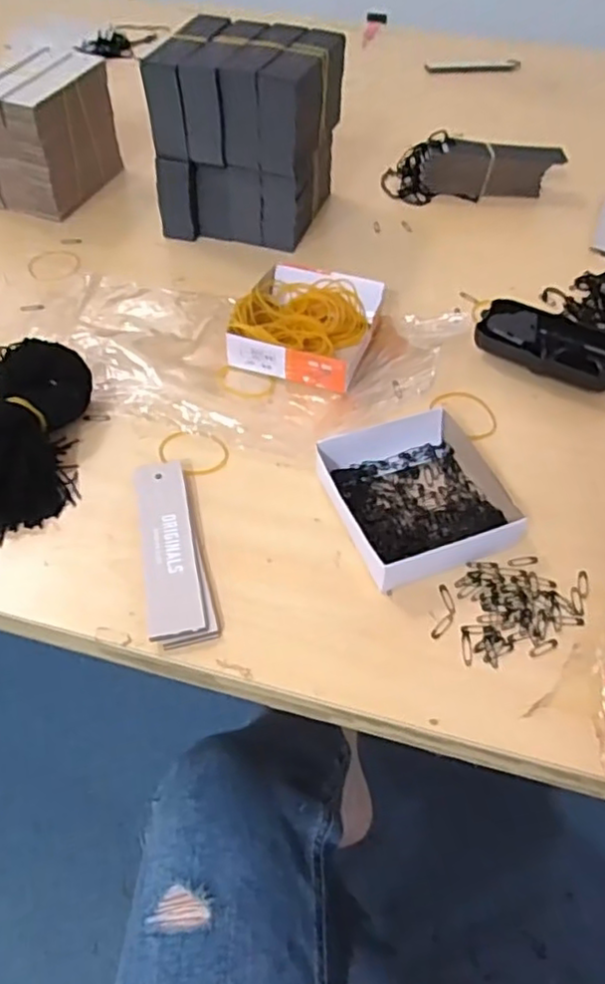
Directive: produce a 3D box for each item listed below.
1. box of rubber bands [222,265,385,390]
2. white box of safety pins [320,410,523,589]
[{"bbox_3d":[0.005,-0.135,0.524,0.107,0.032,0.121,18,53,11],"label":"box of rubber bands"},{"bbox_3d":[0.071,-0.003,0.426,0.100,0.024,0.116,-16,54,-15],"label":"white box of safety pins"}]

